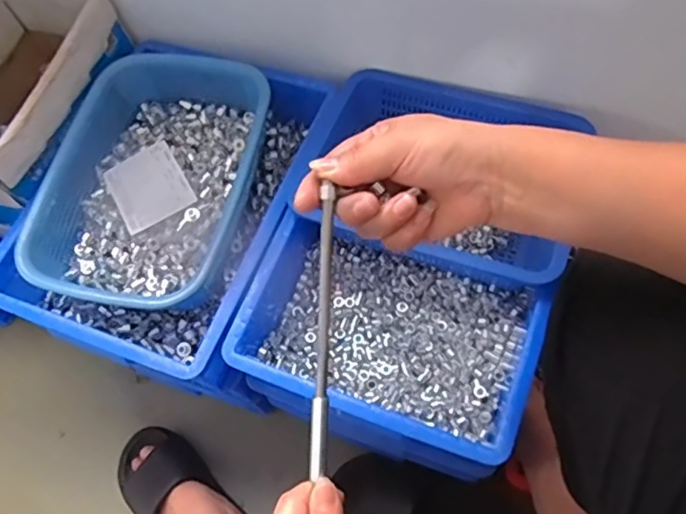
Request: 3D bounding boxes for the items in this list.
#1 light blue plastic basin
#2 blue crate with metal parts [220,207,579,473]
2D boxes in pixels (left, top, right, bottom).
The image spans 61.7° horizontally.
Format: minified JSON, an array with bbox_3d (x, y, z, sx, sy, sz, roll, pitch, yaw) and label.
[{"bbox_3d":[-0.244,-0.096,0.727,0.247,0.097,0.338,11,67,11],"label":"light blue plastic basin"},{"bbox_3d":[0.048,0.086,0.650,0.313,0.104,0.210,18,68,14],"label":"blue crate with metal parts"}]

